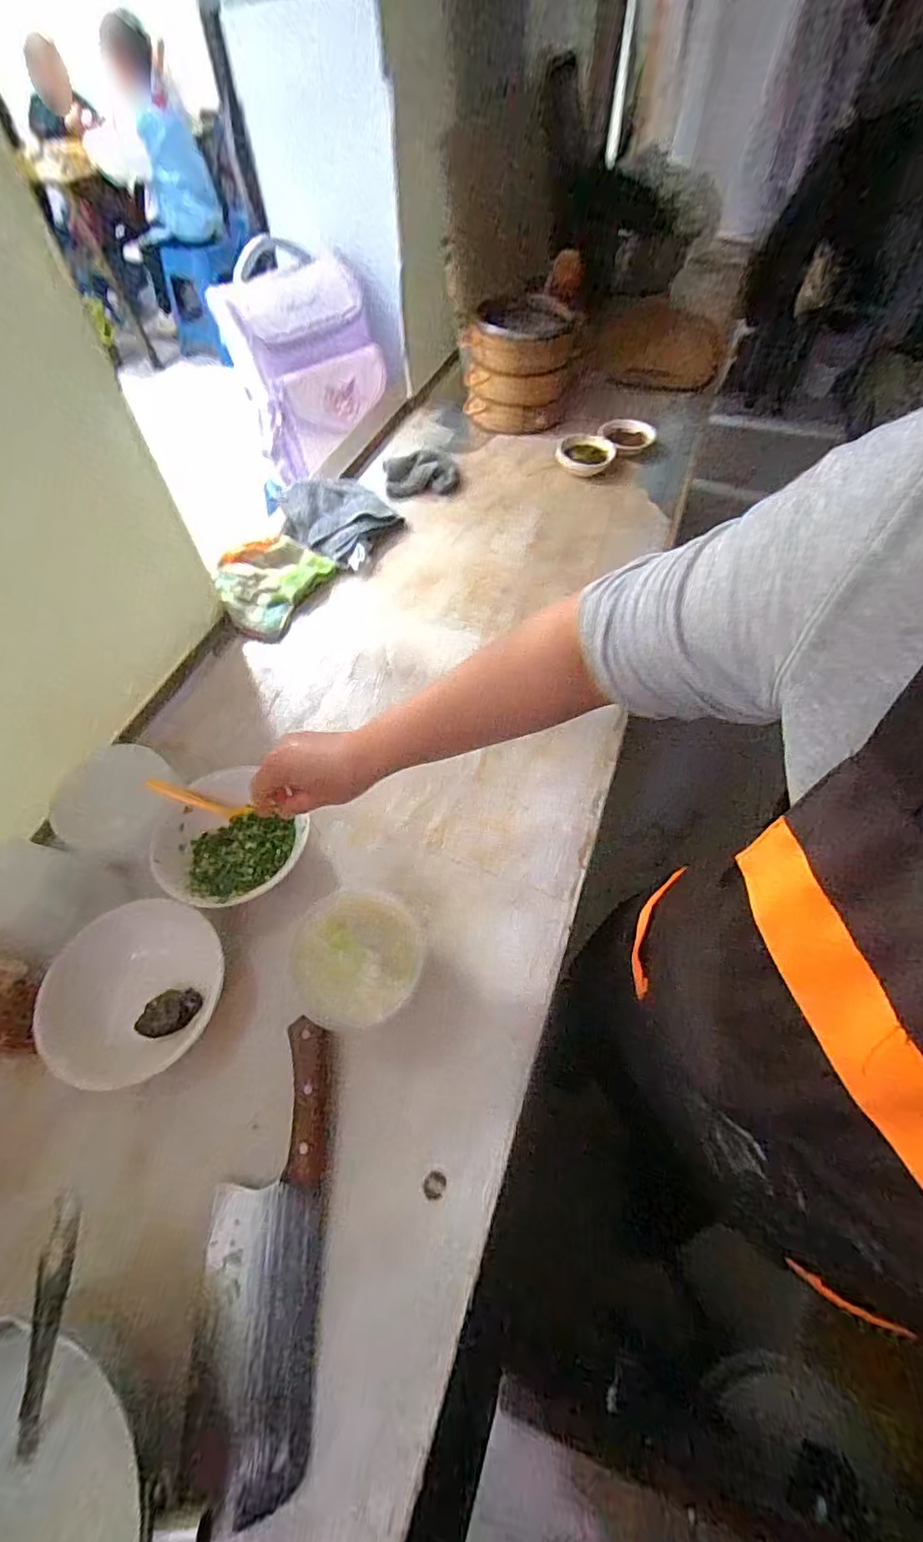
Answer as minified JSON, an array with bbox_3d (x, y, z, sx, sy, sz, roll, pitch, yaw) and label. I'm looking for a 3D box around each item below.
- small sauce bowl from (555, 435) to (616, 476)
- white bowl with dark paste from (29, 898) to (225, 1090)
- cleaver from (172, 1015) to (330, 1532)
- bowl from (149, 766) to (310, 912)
[{"bbox_3d":[0.205,-0.523,0.925,0.096,0.025,0.074,-35,64,-20],"label":"small sauce bowl"},{"bbox_3d":[-0.270,0.186,0.473,0.130,0.052,0.144,13,58,8],"label":"white bowl with dark paste"},{"bbox_3d":[-0.141,0.329,0.398,0.079,0.029,0.262,-2,58,-1],"label":"cleaver"},{"bbox_3d":[-0.225,0.065,0.547,0.138,0.053,0.144,0,58,0],"label":"bowl"}]

